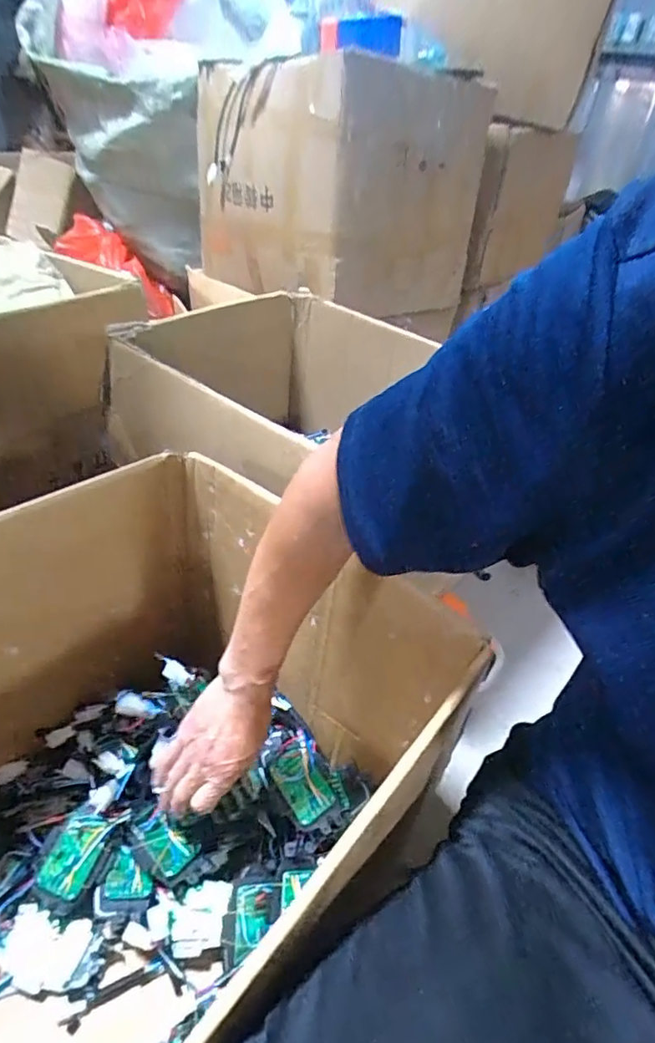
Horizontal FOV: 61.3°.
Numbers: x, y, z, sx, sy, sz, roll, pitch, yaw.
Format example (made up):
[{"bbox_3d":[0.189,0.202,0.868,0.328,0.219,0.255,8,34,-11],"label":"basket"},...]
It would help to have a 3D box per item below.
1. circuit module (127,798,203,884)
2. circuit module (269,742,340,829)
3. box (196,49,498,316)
[{"bbox_3d":[-0.187,0.368,0.629,0.086,0.020,0.049,42,57,15],"label":"circuit module"},{"bbox_3d":[-0.029,0.315,0.659,0.055,0.013,0.090,-27,65,-22],"label":"circuit module"},{"bbox_3d":[-0.005,-0.752,1.237,0.466,0.430,0.481,-25,48,-34],"label":"box"}]

